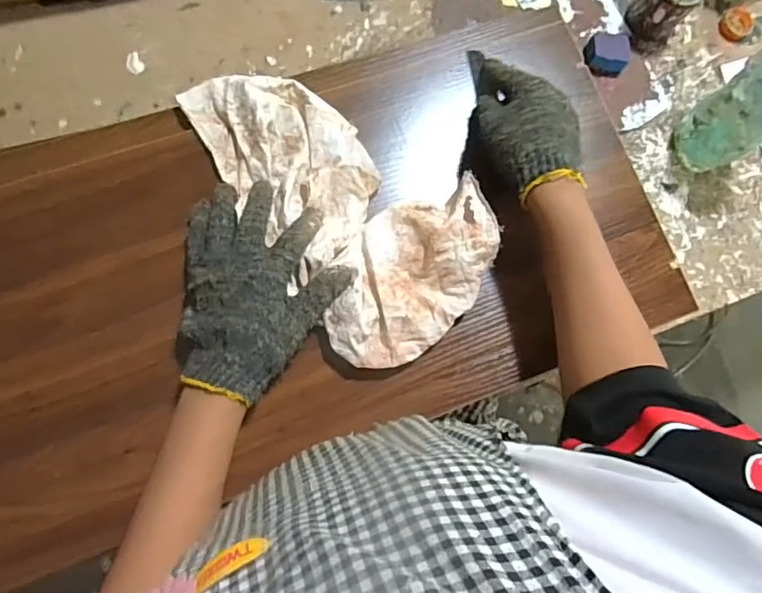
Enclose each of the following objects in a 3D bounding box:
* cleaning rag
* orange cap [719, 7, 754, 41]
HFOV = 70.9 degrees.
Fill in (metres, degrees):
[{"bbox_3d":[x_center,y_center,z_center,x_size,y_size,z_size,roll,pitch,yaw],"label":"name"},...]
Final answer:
[{"bbox_3d":[-0.044,-0.093,0.473,0.165,0.039,0.311,-43,80,-8],"label":"cleaning rag"},{"bbox_3d":[0.474,-0.364,0.715,0.039,0.019,0.042,1,86,-7],"label":"orange cap"}]

